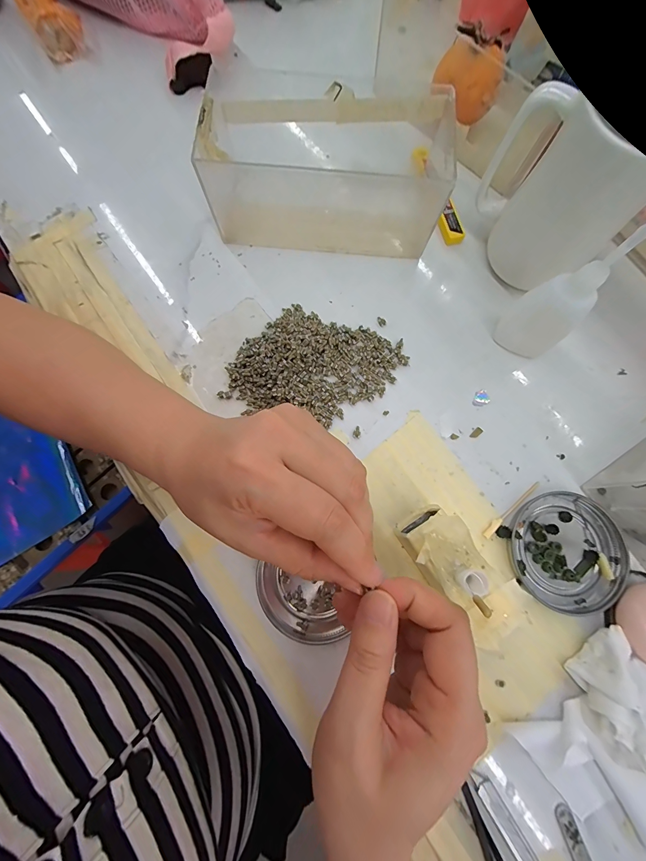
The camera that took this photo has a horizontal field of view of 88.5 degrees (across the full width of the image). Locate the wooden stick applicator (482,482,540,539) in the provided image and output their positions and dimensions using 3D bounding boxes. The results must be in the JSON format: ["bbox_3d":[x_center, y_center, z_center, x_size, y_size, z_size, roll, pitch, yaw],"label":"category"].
[{"bbox_3d":[0.138,0.057,0.241,0.059,0.004,0.006,-40,81,-9],"label":"wooden stick applicator"}]

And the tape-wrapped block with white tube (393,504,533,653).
[{"bbox_3d":[0.086,0.089,0.211,0.043,0.048,0.089,-37,80,-9],"label":"tape-wrapped block with white tube"}]

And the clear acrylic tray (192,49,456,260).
[{"bbox_3d":[0.010,-0.218,0.269,0.198,0.068,0.117,5,77,0],"label":"clear acrylic tray"}]

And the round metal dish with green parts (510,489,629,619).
[{"bbox_3d":[0.172,0.085,0.233,0.075,0.009,0.075,0,77,-1],"label":"round metal dish with green parts"}]

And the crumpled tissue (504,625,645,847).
[{"bbox_3d":[0.195,0.198,0.199,0.103,0.024,0.118,-40,81,-9],"label":"crumpled tissue"}]

